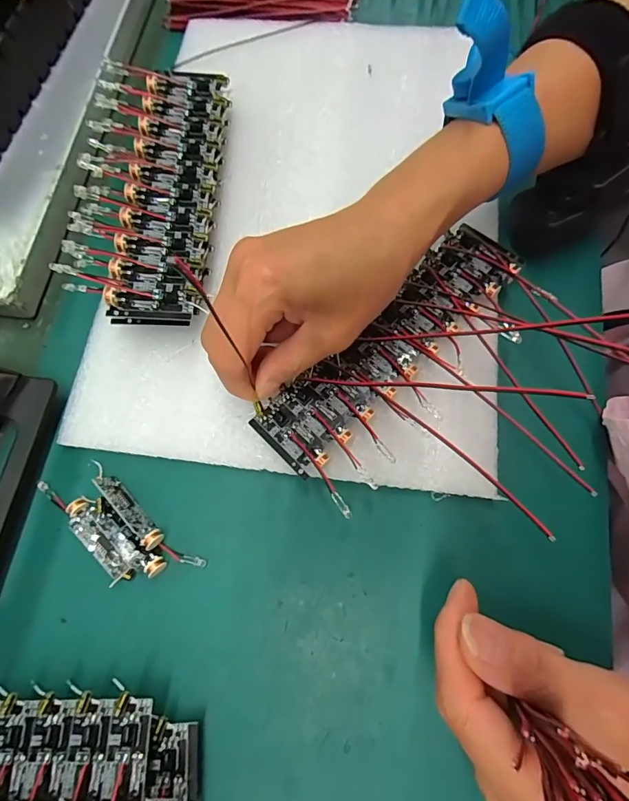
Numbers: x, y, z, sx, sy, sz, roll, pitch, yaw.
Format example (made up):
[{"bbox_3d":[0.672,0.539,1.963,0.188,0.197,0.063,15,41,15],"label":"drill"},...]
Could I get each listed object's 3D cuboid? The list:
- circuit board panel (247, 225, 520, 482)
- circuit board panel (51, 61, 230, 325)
[{"bbox_3d":[0.040,-0.031,0.224,0.160,0.009,0.042,-44,77,-10],"label":"circuit board panel"},{"bbox_3d":[-0.094,-0.116,0.246,0.080,0.033,0.162,5,73,3],"label":"circuit board panel"}]

